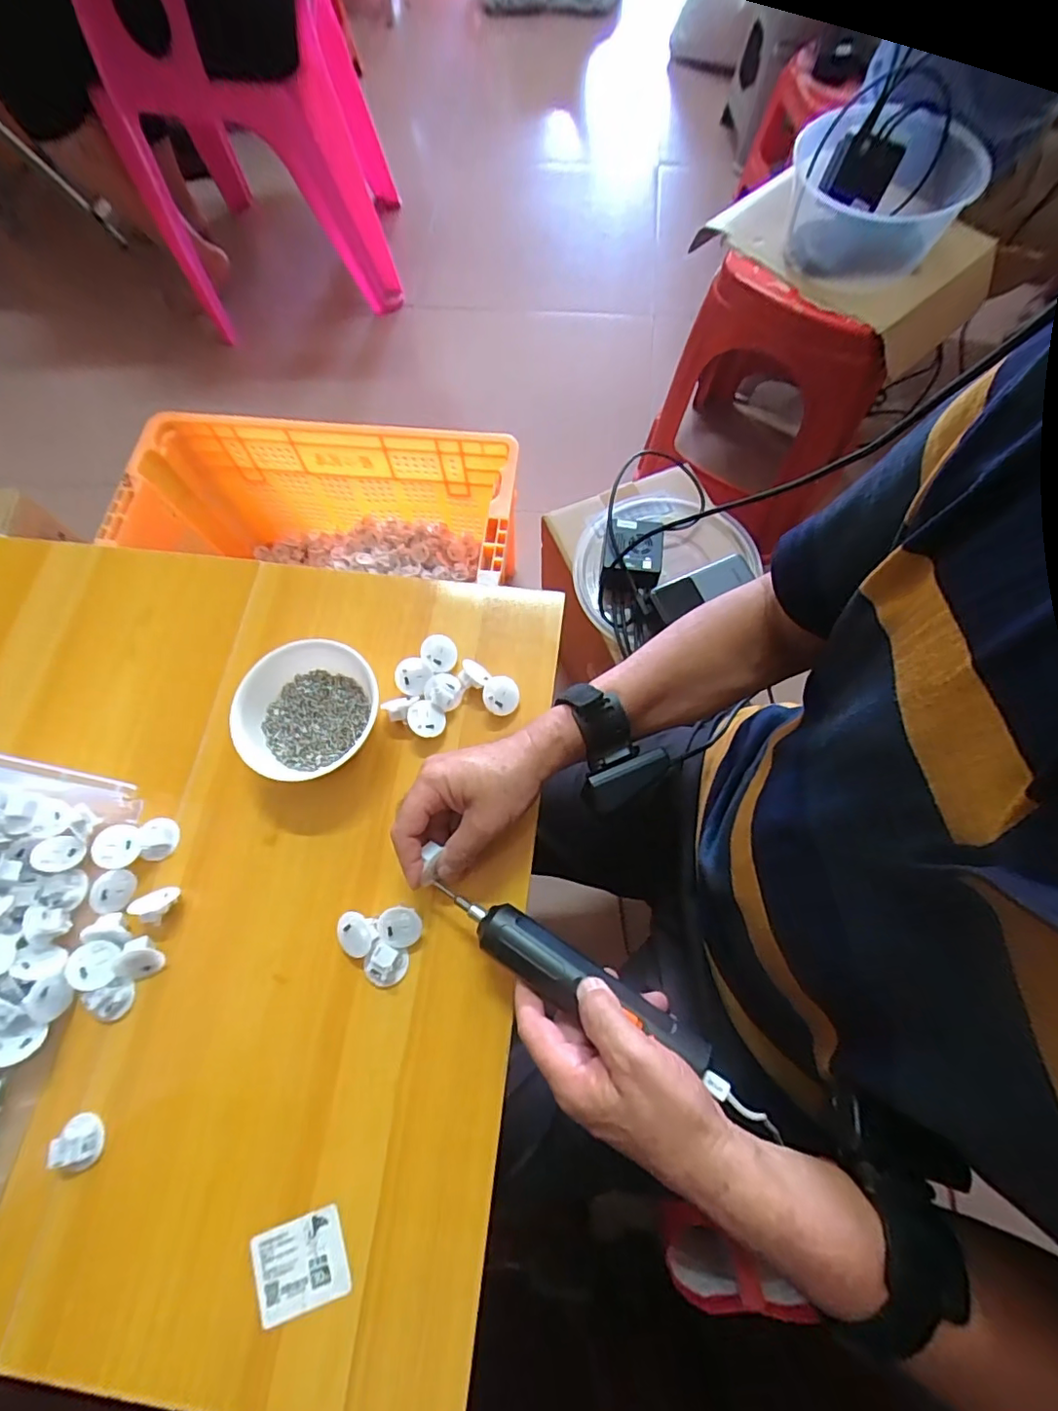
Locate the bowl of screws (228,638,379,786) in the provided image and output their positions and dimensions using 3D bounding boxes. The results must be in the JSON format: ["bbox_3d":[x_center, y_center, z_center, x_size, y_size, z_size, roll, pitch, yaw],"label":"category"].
[{"bbox_3d":[-0.190,0.005,0.474,0.117,0.049,0.122,21,72,9],"label":"bowl of screws"}]

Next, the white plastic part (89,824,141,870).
[{"bbox_3d":[-0.330,0.114,0.446,0.033,0.018,0.033,6,71,-16],"label":"white plastic part"}]

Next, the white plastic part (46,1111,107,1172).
[{"bbox_3d":[-0.317,0.307,0.389,0.027,0.020,0.032,-27,72,-7],"label":"white plastic part"}]

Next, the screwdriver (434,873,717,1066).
[{"bbox_3d":[0.023,0.179,0.374,0.200,0.025,0.038,24,73,17],"label":"screwdriver"}]

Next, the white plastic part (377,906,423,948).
[{"bbox_3d":[-0.100,0.170,0.429,0.032,0.014,0.031,-32,93,-4],"label":"white plastic part"}]

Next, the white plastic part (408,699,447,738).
[{"bbox_3d":[-0.088,0.013,0.479,0.032,0.020,0.029,40,76,15],"label":"white plastic part"}]

